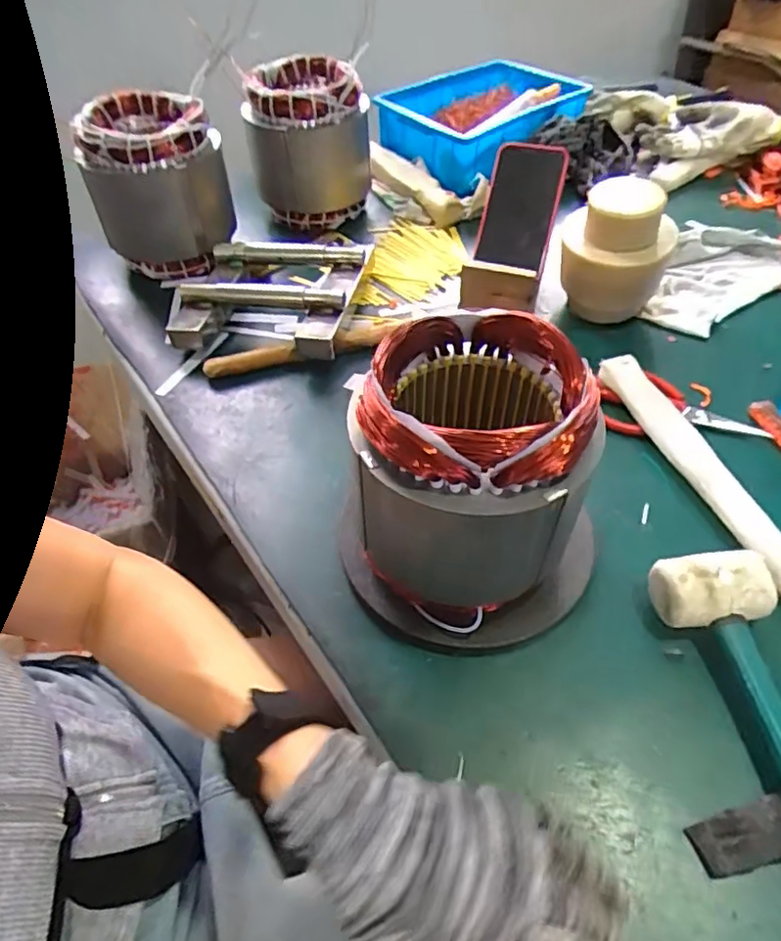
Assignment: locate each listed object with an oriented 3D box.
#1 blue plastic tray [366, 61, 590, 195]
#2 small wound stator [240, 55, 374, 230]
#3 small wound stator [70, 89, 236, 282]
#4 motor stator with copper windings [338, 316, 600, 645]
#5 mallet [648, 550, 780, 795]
[{"bbox_3d":[0.128,-0.520,0.887,0.236,0.074,0.295,29,56,25],"label":"blue plastic tray"},{"bbox_3d":[-0.100,-0.407,0.755,0.139,0.154,0.121,6,50,8],"label":"small wound stator"},{"bbox_3d":[-0.263,-0.326,0.688,0.143,0.153,0.125,-17,51,-12],"label":"small wound stator"},{"bbox_3d":[0.044,0.015,0.408,0.152,0.188,0.154,-1,49,1],"label":"motor stator with copper windings"},{"bbox_3d":[0.243,0.175,0.343,0.077,0.047,0.286,-9,49,-6],"label":"mallet"}]

